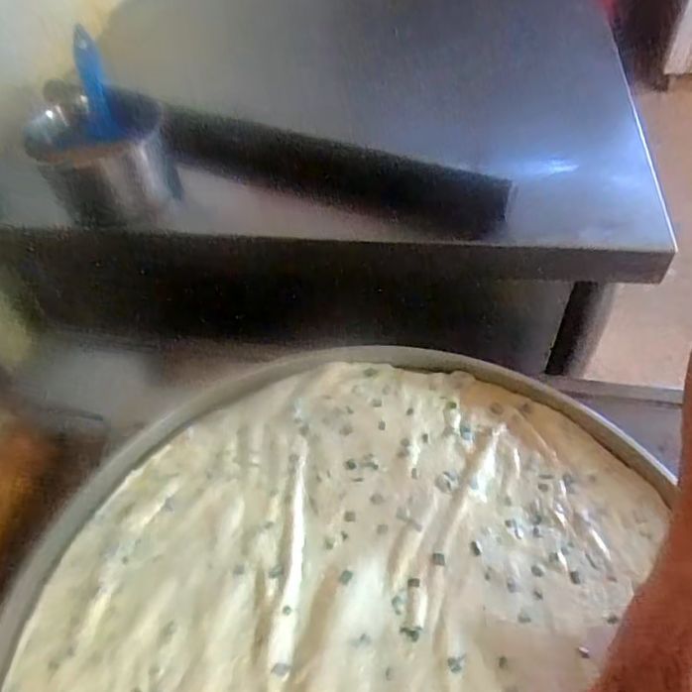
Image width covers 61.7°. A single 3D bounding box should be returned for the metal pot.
[{"bbox_3d":[-0.277,-0.217,0.674,0.145,0.107,0.143,-12,52,-4],"label":"metal pot"}]

